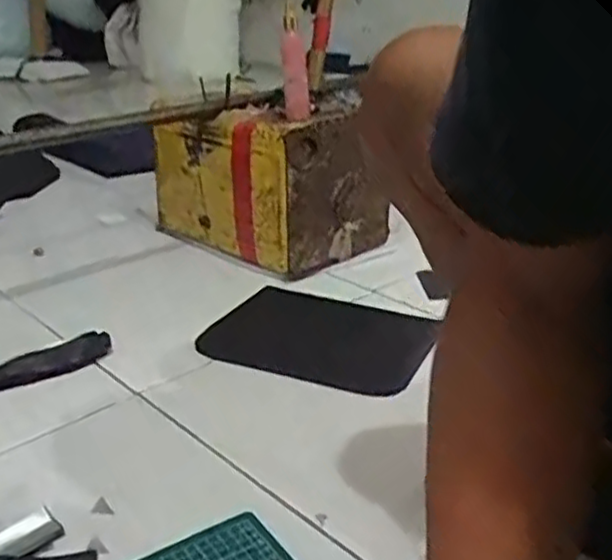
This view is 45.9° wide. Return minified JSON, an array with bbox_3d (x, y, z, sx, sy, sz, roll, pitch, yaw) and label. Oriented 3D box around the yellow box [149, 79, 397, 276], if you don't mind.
[{"bbox_3d":[-0.068,-0.167,1.201,0.345,0.255,0.242,19,31,41],"label":"yellow box"}]

